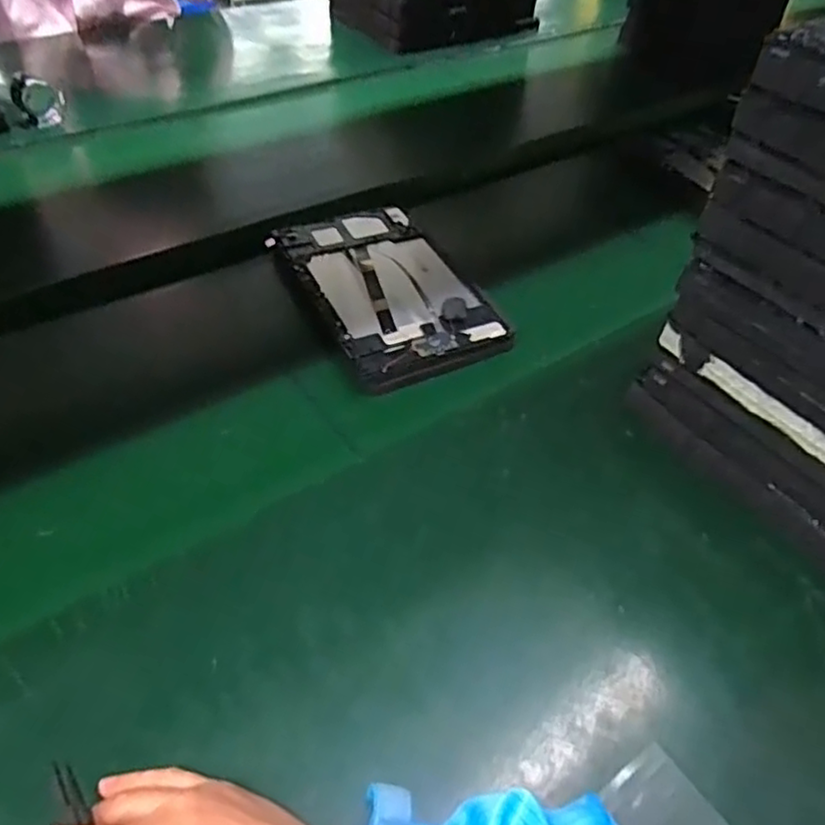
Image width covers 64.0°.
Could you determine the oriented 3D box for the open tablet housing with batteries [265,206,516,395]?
[{"bbox_3d":[-0.029,-0.123,0.647,0.151,0.021,0.237,-22,52,-21],"label":"open tablet housing with batteries"}]

